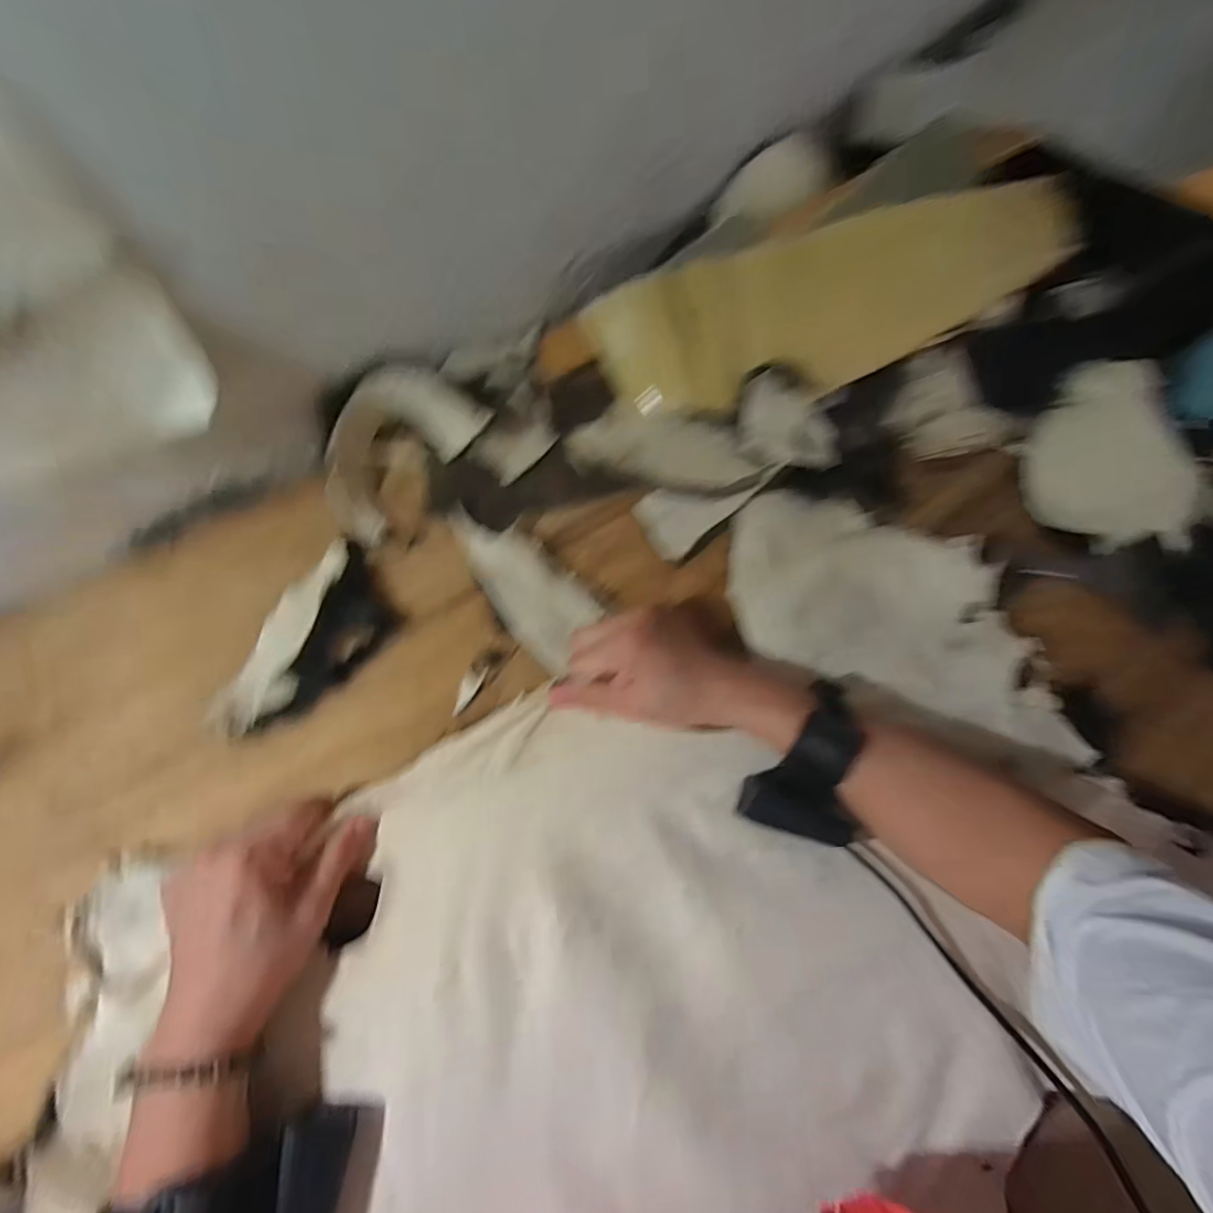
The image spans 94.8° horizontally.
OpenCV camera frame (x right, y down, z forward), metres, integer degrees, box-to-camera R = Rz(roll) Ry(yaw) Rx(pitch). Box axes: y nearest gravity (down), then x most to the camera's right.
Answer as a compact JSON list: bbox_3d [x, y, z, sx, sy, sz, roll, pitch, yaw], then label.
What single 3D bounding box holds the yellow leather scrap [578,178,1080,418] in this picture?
[{"bbox_3d":[0.201,-0.262,0.484,0.414,0.025,0.129,-13,97,0],"label":"yellow leather scrap"}]

